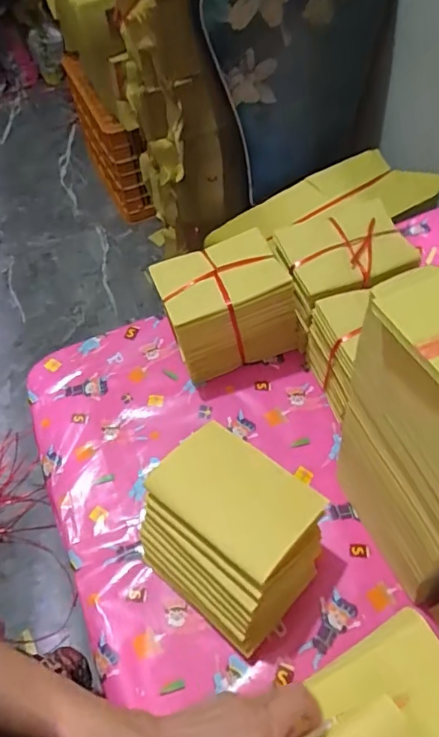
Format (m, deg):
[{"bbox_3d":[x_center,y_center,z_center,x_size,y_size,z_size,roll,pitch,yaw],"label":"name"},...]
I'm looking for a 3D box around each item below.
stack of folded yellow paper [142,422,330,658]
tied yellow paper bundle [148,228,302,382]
[{"bbox_3d":[0.010,0.178,0.560,0.177,0.127,0.147,34,63,24],"label":"stack of folded yellow paper"},{"bbox_3d":[0.008,-0.083,0.726,0.163,0.151,0.121,-19,56,-10],"label":"tied yellow paper bundle"}]

